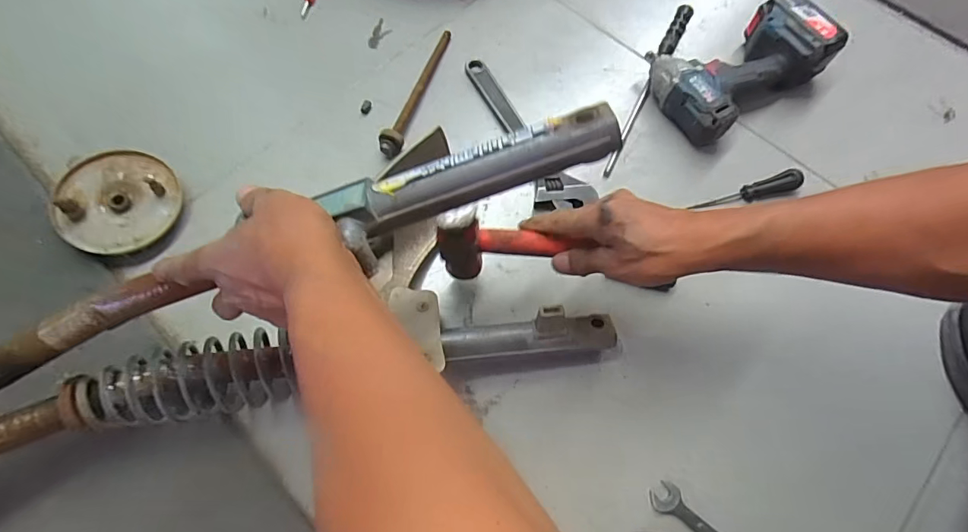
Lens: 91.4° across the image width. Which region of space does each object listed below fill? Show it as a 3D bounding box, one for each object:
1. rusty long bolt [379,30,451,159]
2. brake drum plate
[{"bbox_3d":[-0.088,-0.245,0.644,0.027,0.039,0.231,15,68,5],"label":"rusty long bolt"},{"bbox_3d":[-0.428,-0.078,0.550,0.128,0.041,0.127,0,67,-1],"label":"brake drum plate"}]

